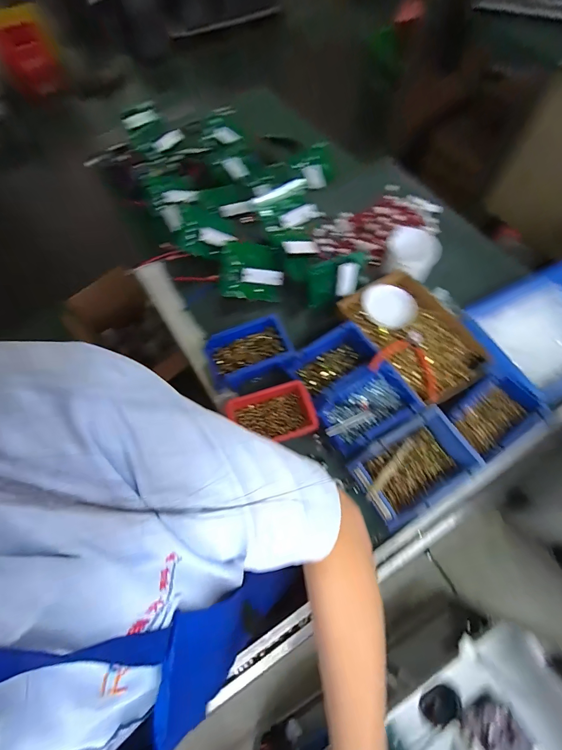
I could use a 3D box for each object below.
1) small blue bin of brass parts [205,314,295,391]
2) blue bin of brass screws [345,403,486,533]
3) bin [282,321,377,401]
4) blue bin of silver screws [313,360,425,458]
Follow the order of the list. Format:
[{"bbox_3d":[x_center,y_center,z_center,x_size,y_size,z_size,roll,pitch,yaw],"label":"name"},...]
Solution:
[{"bbox_3d":[-0.060,-0.037,0.667,0.165,0.069,0.109,-23,67,-7],"label":"small blue bin of brass parts"},{"bbox_3d":[0.223,0.152,0.566,0.191,0.064,0.132,-31,68,-11],"label":"blue bin of brass screws"},{"bbox_3d":[0.103,-0.023,0.654,0.162,0.066,0.094,-30,68,-10],"label":"bin"},{"bbox_3d":[0.149,0.059,0.610,0.175,0.055,0.120,-29,67,-10],"label":"blue bin of silver screws"}]

